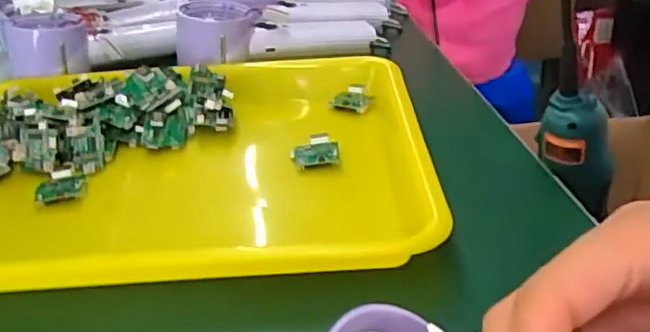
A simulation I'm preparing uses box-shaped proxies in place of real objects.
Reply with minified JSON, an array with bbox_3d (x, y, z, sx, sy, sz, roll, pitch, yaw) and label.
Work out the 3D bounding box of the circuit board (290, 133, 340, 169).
[{"bbox_3d":[-0.007,-0.010,0.422,0.032,0.014,0.025,-4,31,-1],"label":"circuit board"}]

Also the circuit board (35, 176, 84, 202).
[{"bbox_3d":[-0.170,0.014,0.401,0.030,0.007,0.024,-12,32,-14],"label":"circuit board"}]

